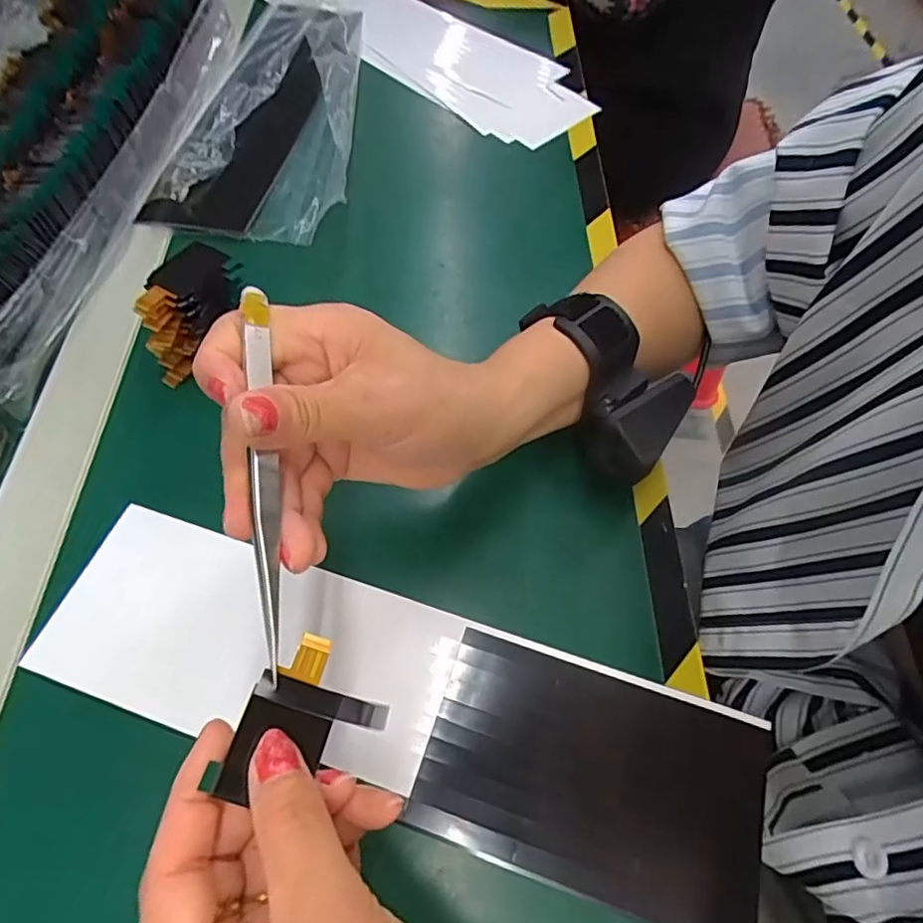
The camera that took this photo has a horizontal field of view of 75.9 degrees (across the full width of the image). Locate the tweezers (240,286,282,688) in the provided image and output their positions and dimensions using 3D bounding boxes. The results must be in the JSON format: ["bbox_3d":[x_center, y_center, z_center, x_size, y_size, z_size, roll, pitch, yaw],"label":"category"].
[{"bbox_3d":[-0.065,0.003,0.195,0.008,0.007,0.129,-5,79,-7],"label":"tweezers"}]

